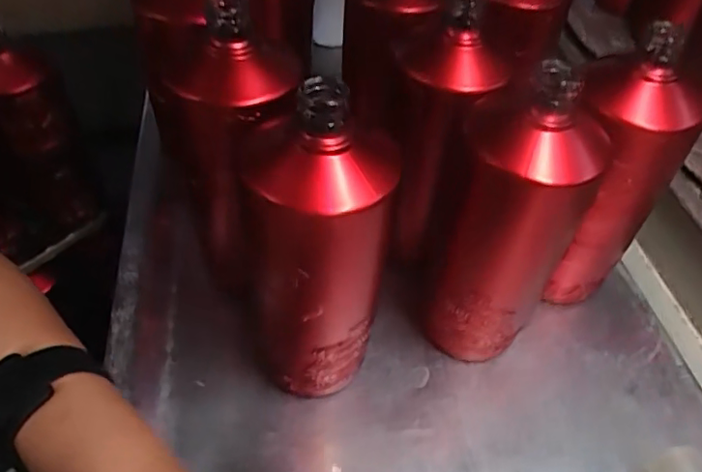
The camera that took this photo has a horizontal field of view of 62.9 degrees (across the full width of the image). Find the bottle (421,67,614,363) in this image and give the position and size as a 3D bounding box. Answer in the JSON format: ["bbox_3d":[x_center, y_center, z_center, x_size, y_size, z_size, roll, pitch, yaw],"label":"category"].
[{"bbox_3d":[0.092,0.002,0.354,0.075,0.203,0.058,21,48,15],"label":"bottle"}]

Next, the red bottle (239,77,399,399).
[{"bbox_3d":[-0.022,0.015,0.327,0.074,0.211,0.075,-1,47,-6],"label":"red bottle"}]

